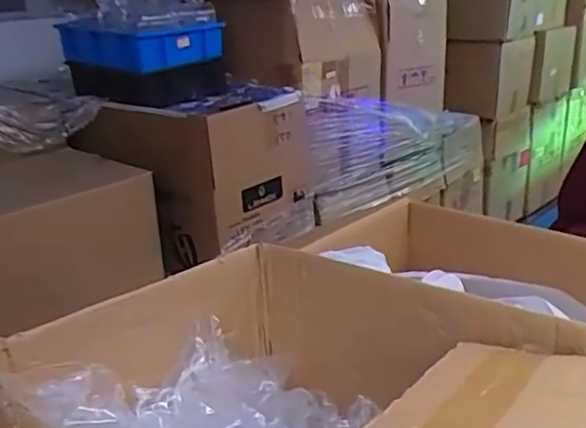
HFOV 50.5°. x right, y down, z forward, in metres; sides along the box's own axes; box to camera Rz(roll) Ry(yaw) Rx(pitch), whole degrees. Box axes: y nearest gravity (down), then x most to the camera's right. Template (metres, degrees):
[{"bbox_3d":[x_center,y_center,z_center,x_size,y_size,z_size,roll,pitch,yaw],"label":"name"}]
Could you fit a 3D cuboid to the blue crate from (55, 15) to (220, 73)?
[{"bbox_3d":[-0.413,-0.454,1.634,0.243,0.107,0.477,-19,26,-35],"label":"blue crate"}]

